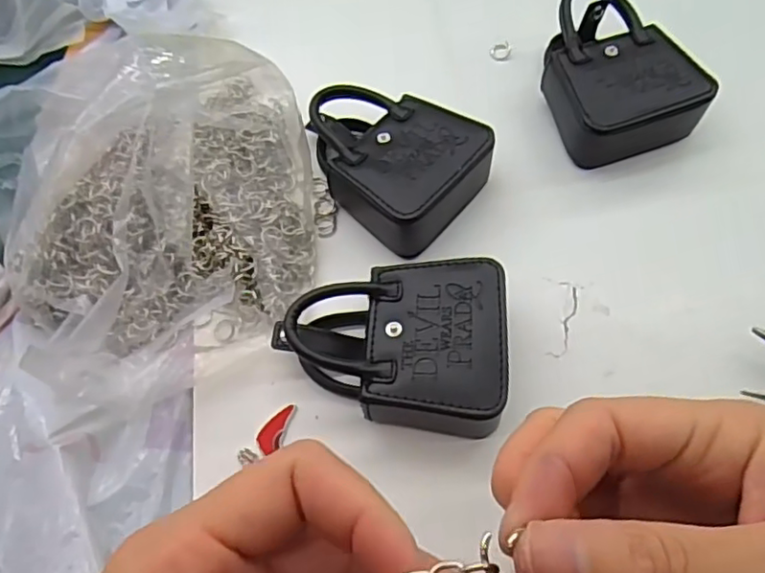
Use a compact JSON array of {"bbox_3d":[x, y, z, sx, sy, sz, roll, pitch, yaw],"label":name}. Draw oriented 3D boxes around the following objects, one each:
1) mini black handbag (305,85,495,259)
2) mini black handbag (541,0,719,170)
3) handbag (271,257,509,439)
[{"bbox_3d":[0.001,-0.070,0.333,0.099,0.034,0.078,36,70,19],"label":"mini black handbag"},{"bbox_3d":[0.129,-0.118,0.347,0.074,0.047,0.100,-20,63,-8],"label":"mini black handbag"},{"bbox_3d":[0.006,0.029,0.282,0.097,0.039,0.078,3,63,4],"label":"handbag"}]

